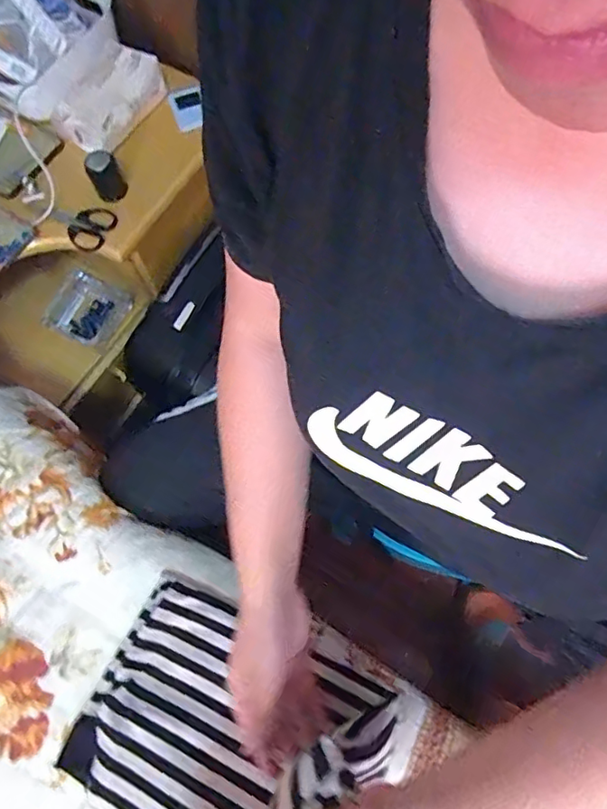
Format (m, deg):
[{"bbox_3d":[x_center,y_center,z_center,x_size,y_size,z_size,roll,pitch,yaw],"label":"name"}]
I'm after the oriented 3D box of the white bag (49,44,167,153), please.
[{"bbox_3d":[-0.269,-0.417,0.753,0.102,0.056,0.150,26,70,11],"label":"white bag"}]

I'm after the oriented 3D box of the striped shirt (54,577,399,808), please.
[{"bbox_3d":[-0.085,0.239,0.395,0.210,0.201,0.212,36,73,15],"label":"striped shirt"}]

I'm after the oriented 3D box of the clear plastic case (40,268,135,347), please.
[{"bbox_3d":[-0.335,-0.146,0.843,0.113,0.033,0.103,25,71,11],"label":"clear plastic case"}]

